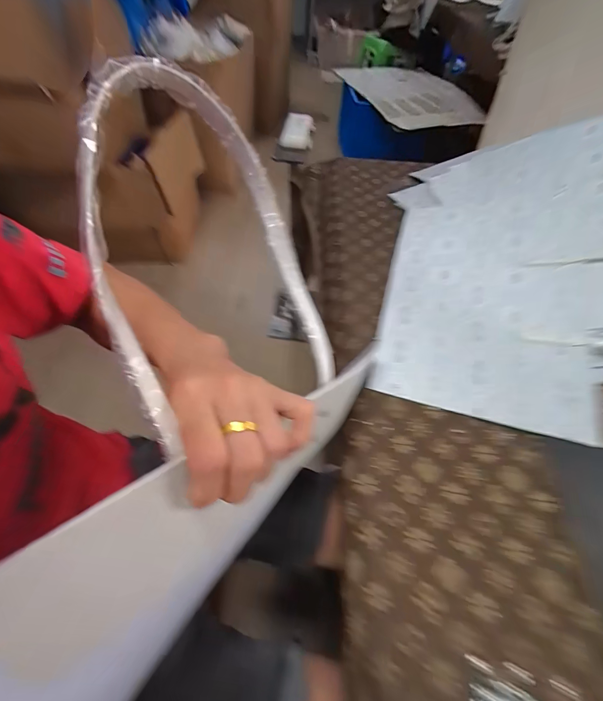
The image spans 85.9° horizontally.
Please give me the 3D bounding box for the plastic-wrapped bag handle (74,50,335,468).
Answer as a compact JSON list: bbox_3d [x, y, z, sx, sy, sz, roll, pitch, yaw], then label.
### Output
[{"bbox_3d":[-0.063,-0.068,0.229,0.163,0.024,0.241,-25,100,-42],"label":"plastic-wrapped bag handle"}]

